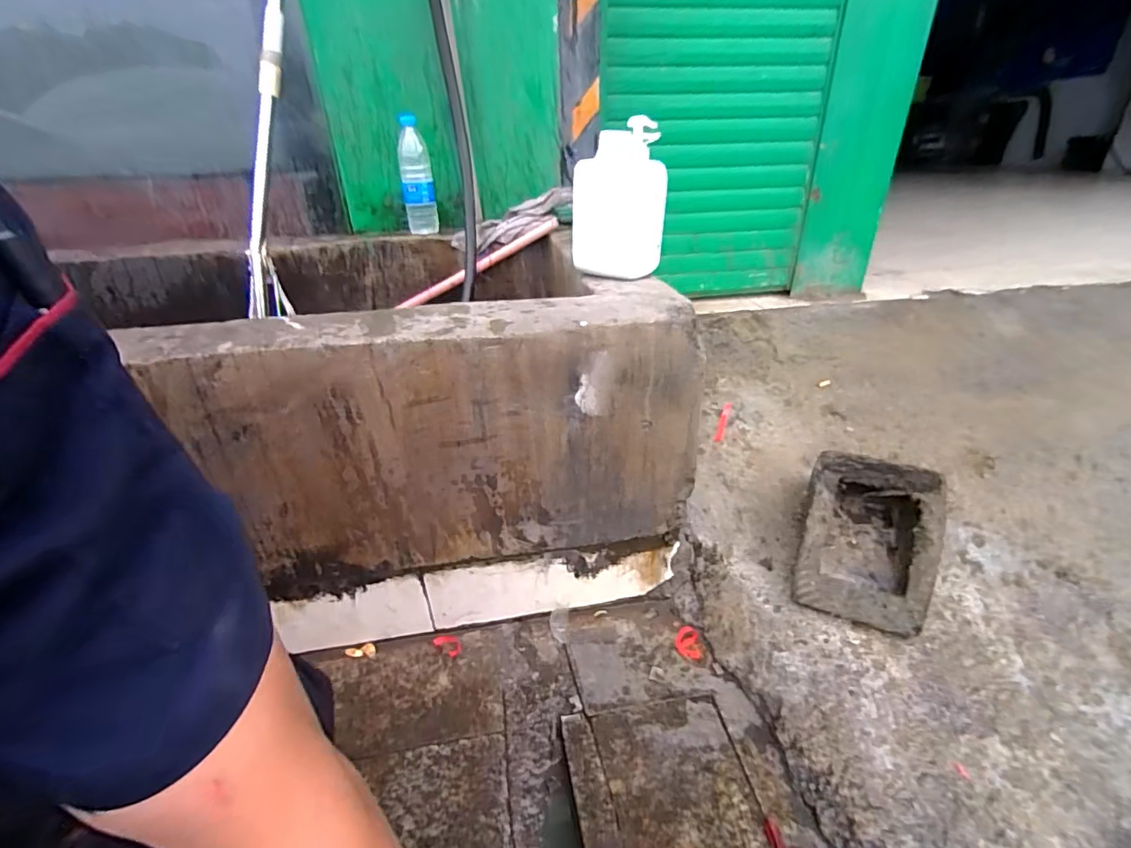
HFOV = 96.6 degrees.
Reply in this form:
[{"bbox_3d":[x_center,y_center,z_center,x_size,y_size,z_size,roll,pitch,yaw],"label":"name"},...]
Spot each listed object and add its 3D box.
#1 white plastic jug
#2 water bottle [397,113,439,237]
[{"bbox_3d":[0.085,-0.339,0.772,0.129,0.204,0.094,7,32,14],"label":"white plastic jug"},{"bbox_3d":[-0.324,-0.536,1.093,0.068,0.227,0.060,-9,31,-12],"label":"water bottle"}]

